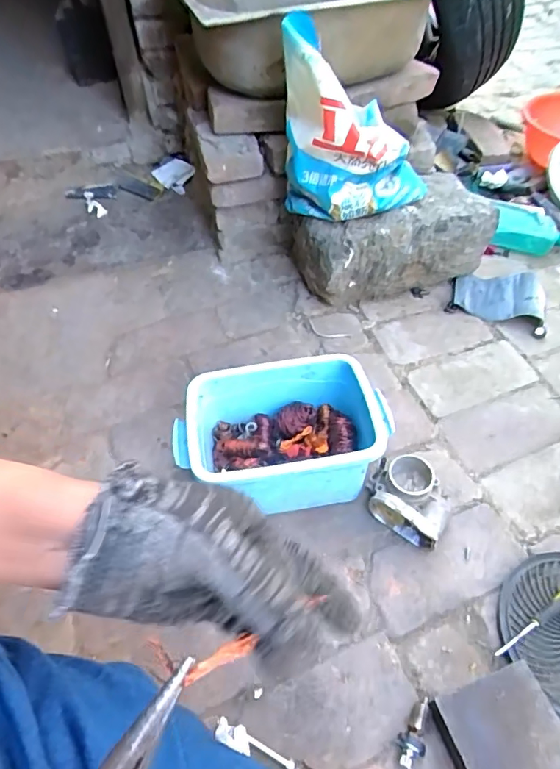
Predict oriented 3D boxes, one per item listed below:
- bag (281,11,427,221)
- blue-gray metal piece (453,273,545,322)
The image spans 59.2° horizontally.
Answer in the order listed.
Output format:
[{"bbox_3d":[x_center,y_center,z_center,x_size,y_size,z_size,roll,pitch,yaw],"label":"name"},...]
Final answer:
[{"bbox_3d":[0.134,-0.439,0.857,0.263,0.259,0.138,7,52,8],"label":"bag"},{"bbox_3d":[0.449,-0.189,1.017,0.167,0.032,0.130,10,52,10],"label":"blue-gray metal piece"}]

